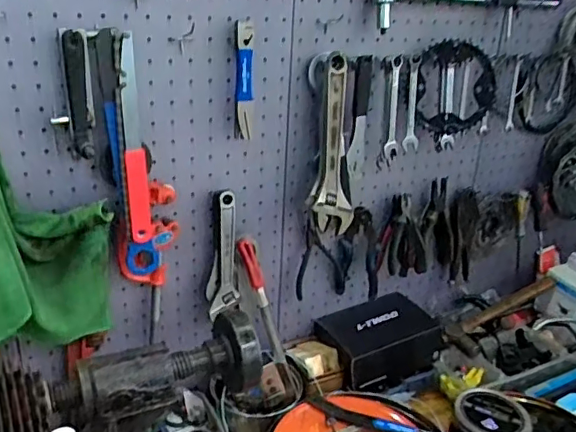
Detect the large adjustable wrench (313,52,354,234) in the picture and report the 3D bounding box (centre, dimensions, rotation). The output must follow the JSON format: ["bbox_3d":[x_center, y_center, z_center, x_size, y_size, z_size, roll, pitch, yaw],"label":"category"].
[{"bbox_3d":[0.070,-0.113,0.914,0.061,0.282,0.025,-7,15,-14],"label":"large adjustable wrench"}]

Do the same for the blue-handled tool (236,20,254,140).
[{"bbox_3d":[-0.065,-0.203,0.850,0.026,0.166,0.041,0,22,-6],"label":"blue-handled tool"}]

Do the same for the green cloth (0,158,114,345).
[{"bbox_3d":[-0.364,0.027,0.741,0.246,0.336,0.105,-18,30,-41],"label":"green cloth"}]

